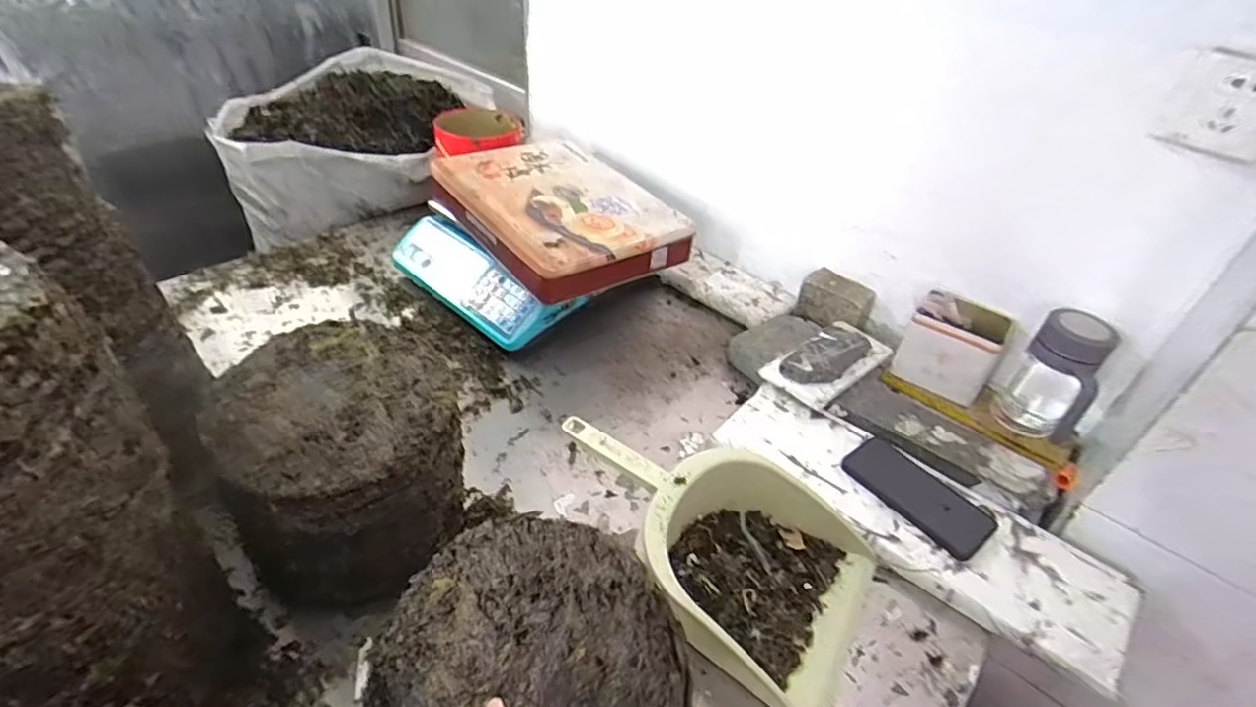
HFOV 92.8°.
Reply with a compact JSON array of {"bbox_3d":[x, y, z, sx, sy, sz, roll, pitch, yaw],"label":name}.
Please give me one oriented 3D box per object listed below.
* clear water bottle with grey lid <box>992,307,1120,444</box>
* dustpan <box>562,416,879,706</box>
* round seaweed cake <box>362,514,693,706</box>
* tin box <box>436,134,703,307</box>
[{"bbox_3d":[0.564,0.031,0.783,0.092,0.161,0.093,-27,49,-35],"label":"clear water bottle with grey lid"},{"bbox_3d":[0.086,0.184,0.632,0.341,0.105,0.228,27,42,23],"label":"dustpan"},{"bbox_3d":[-0.065,0.196,0.359,0.194,0.022,0.181,-6,65,14],"label":"round seaweed cake"},{"bbox_3d":[-0.117,-0.233,0.976,0.284,0.068,0.392,-22,47,-32],"label":"tin box"}]

